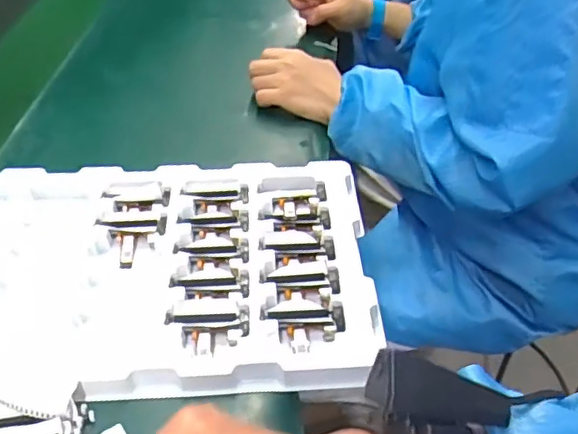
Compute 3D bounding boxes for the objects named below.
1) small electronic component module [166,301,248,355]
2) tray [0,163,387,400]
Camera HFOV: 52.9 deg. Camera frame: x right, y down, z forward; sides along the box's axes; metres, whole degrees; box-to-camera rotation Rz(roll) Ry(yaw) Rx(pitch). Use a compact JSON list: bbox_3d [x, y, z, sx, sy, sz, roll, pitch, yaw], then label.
[{"bbox_3d":[-0.067,0.090,0.475,0.068,0.011,0.047,1,46,1],"label":"small electronic component module"},{"bbox_3d":[-0.147,0.046,0.523,0.434,0.030,0.263,-3,47,-3],"label":"tray"}]

